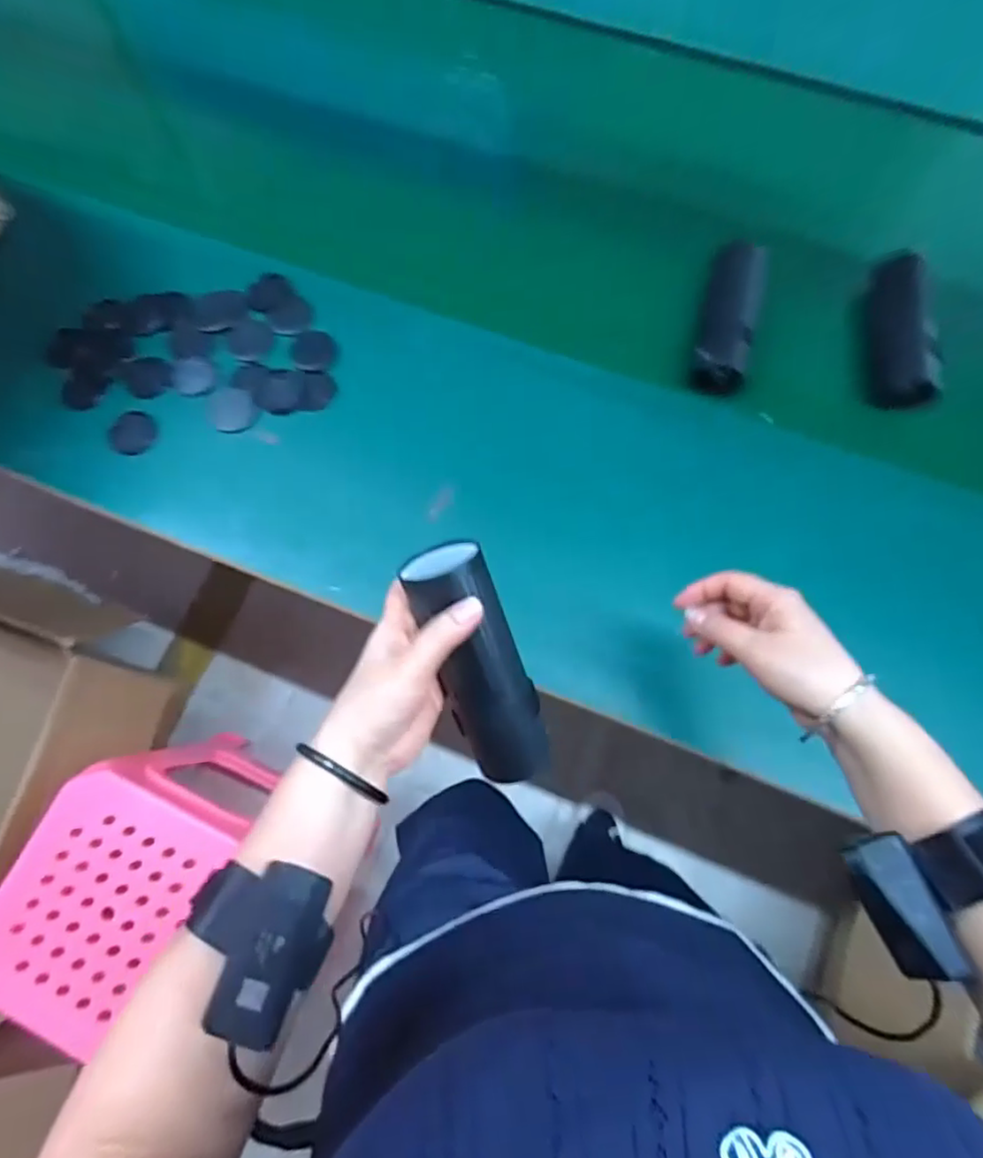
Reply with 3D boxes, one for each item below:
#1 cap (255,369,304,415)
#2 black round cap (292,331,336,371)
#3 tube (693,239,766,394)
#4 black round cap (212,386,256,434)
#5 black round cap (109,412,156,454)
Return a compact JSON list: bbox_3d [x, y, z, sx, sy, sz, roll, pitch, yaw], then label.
[{"bbox_3d":[-0.230,-0.203,0.689,0.050,0.004,0.050,0,74,1],"label":"cap"},{"bbox_3d":[-0.196,-0.253,0.701,0.046,0.004,0.049,0,74,1],"label":"black round cap"},{"bbox_3d":[0.248,-0.281,0.673,0.060,0.044,0.175,13,75,5],"label":"tube"},{"bbox_3d":[-0.278,-0.182,0.681,0.045,0.004,0.055,-7,74,-1],"label":"black round cap"},{"bbox_3d":[-0.382,-0.156,0.676,0.044,0.008,0.047,0,74,1],"label":"black round cap"}]

